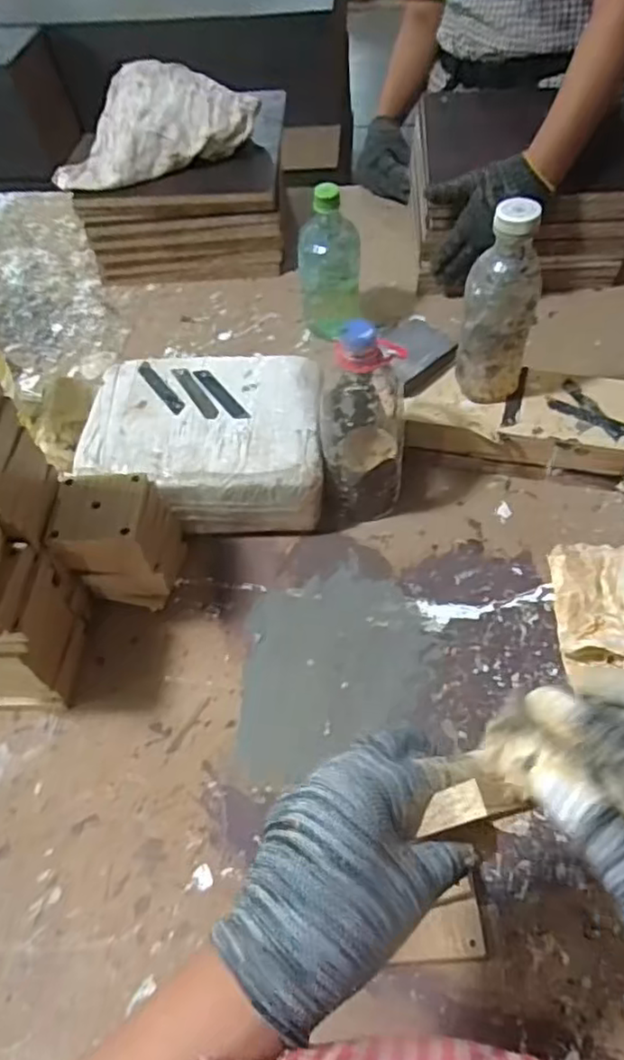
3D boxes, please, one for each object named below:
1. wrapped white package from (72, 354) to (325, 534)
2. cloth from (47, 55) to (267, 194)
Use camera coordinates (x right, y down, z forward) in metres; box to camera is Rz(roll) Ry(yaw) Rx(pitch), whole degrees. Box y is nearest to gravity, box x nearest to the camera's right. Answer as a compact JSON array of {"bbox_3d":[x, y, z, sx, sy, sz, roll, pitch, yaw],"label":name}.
[{"bbox_3d":[-0.116,-0.100,0.740,0.256,0.089,0.194,1,54,5],"label":"wrapped white package"},{"bbox_3d":[-0.228,-0.577,0.902,0.286,0.079,0.174,-16,55,-7],"label":"cloth"}]

